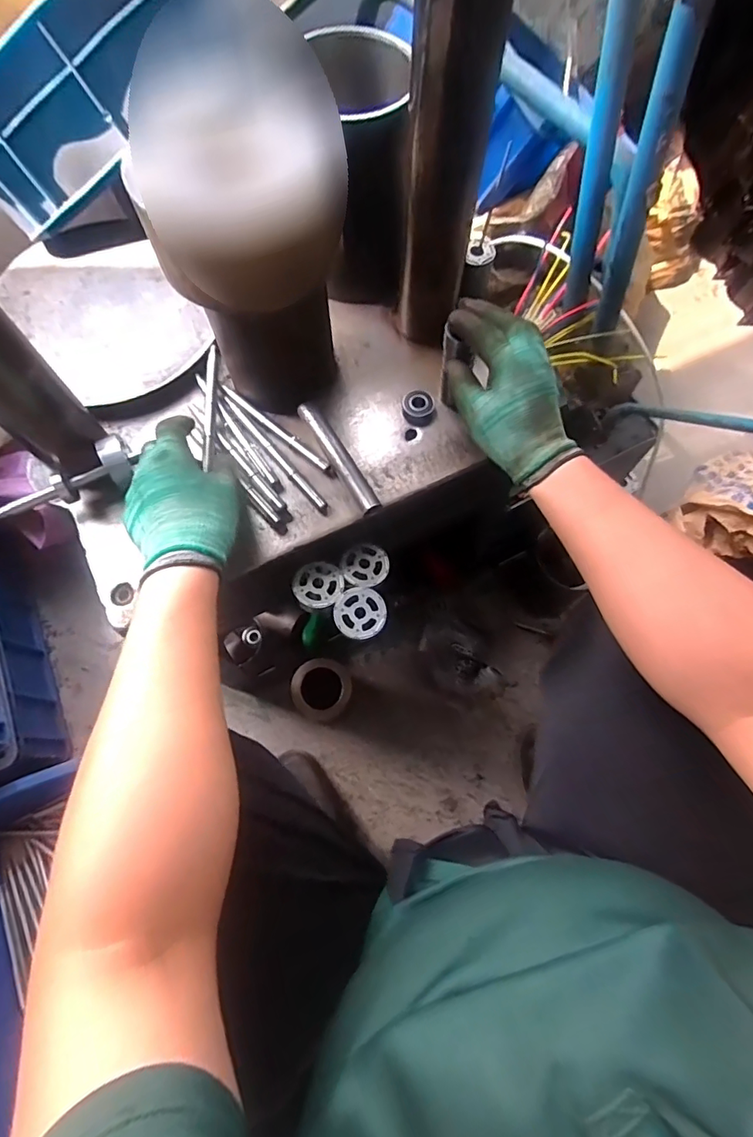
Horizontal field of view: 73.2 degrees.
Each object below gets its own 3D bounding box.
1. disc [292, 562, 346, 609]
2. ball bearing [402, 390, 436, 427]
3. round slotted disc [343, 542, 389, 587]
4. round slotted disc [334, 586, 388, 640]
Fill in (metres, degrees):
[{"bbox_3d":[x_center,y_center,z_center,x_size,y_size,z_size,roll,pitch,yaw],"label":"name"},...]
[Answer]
[{"bbox_3d":[-0.058,0.017,0.516,0.051,0.008,0.047,0,70,0],"label":"disc"},{"bbox_3d":[0.045,-0.170,0.536,0.034,0.014,0.037,-3,70,-1],"label":"ball bearing"},{"bbox_3d":[-0.011,-0.004,0.530,0.047,0.010,0.052,27,72,10],"label":"round slotted disc"},{"bbox_3d":[-0.016,0.044,0.509,0.052,0.006,0.051,0,70,0],"label":"round slotted disc"}]

